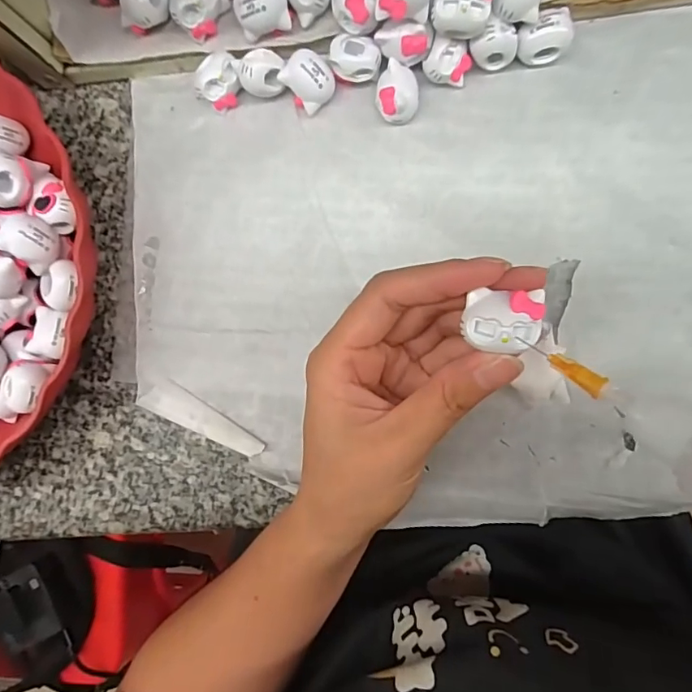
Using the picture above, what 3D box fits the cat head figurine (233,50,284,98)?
[{"bbox_3d":[-0.041,-0.136,0.244,0.023,0.022,0.021,0,90,7],"label":"cat head figurine"}]

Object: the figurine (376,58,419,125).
[{"bbox_3d":[0.026,-0.122,0.237,0.019,0.019,0.023,6,91,6],"label":"figurine"}]

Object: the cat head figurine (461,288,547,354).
[{"bbox_3d":[0.051,-0.008,0.156,0.024,0.007,0.019,2,90,7],"label":"cat head figurine"}]

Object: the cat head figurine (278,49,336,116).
[{"bbox_3d":[-0.017,-0.132,0.241,0.023,0.021,0.022,-40,86,5],"label":"cat head figurine"}]

